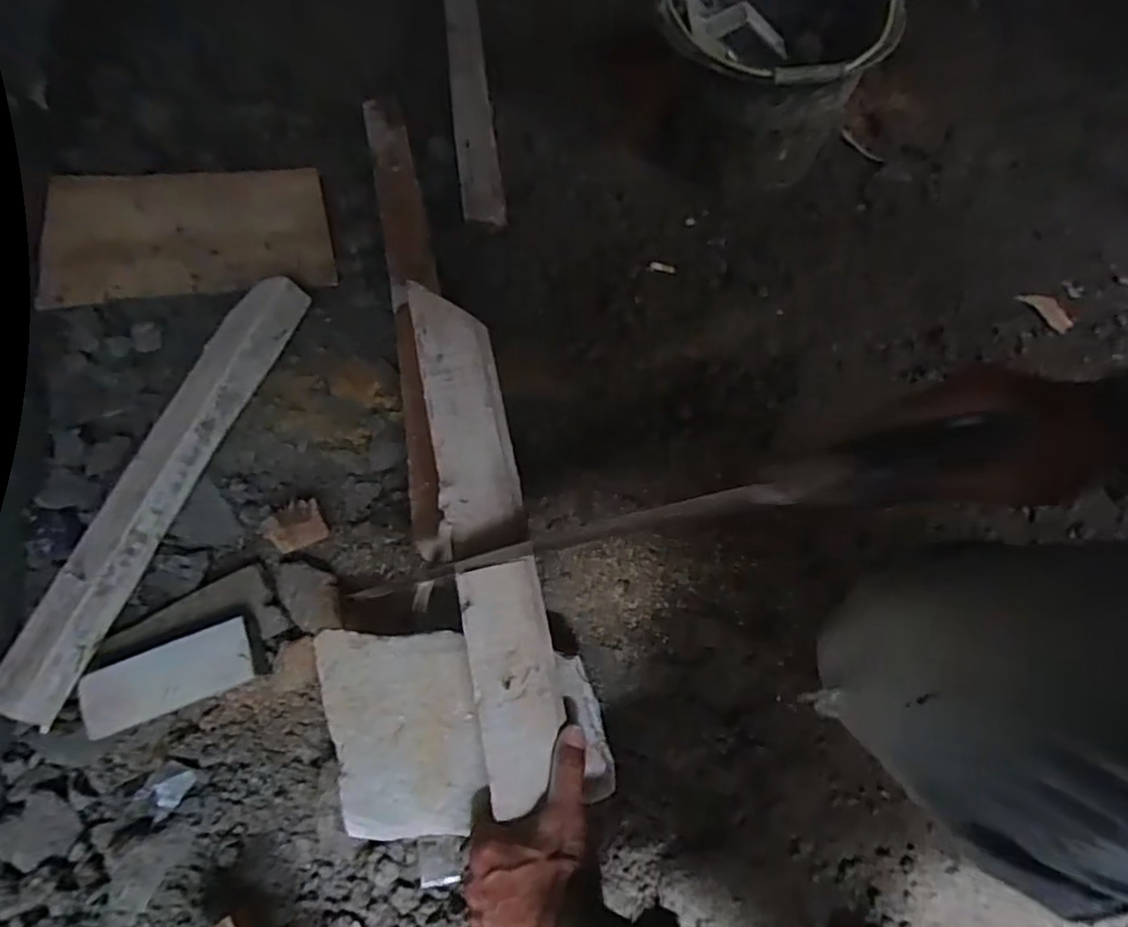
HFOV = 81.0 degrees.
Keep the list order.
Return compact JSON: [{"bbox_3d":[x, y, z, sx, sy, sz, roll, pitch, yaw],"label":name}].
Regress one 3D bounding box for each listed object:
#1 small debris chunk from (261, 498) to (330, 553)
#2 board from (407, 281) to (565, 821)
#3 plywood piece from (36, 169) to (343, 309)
[{"bbox_3d":[-0.269,0.064,0.661,0.056,0.038,0.037,-22,65,-14],"label":"small debris chunk"},{"bbox_3d":[-0.059,0.043,0.513,0.060,0.011,0.396,-10,73,-8],"label":"board"},{"bbox_3d":[-0.443,-0.282,0.789,0.301,0.018,0.208,-10,64,-15],"label":"plywood piece"}]

